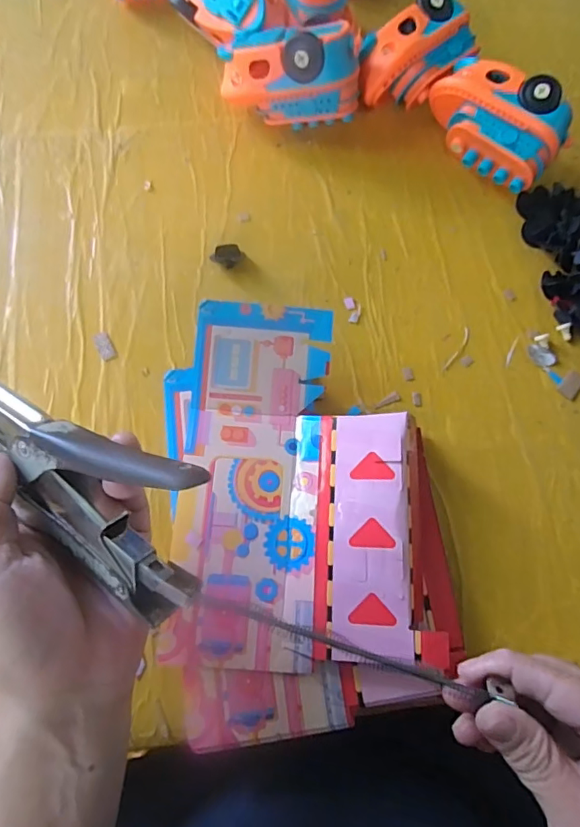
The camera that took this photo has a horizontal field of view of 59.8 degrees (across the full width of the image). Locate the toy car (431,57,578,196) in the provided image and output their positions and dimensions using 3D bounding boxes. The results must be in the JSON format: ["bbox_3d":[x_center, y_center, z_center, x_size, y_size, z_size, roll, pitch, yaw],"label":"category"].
[{"bbox_3d":[0.200,-0.283,0.495,0.137,0.079,0.069,35,73,9],"label":"toy car"}]

